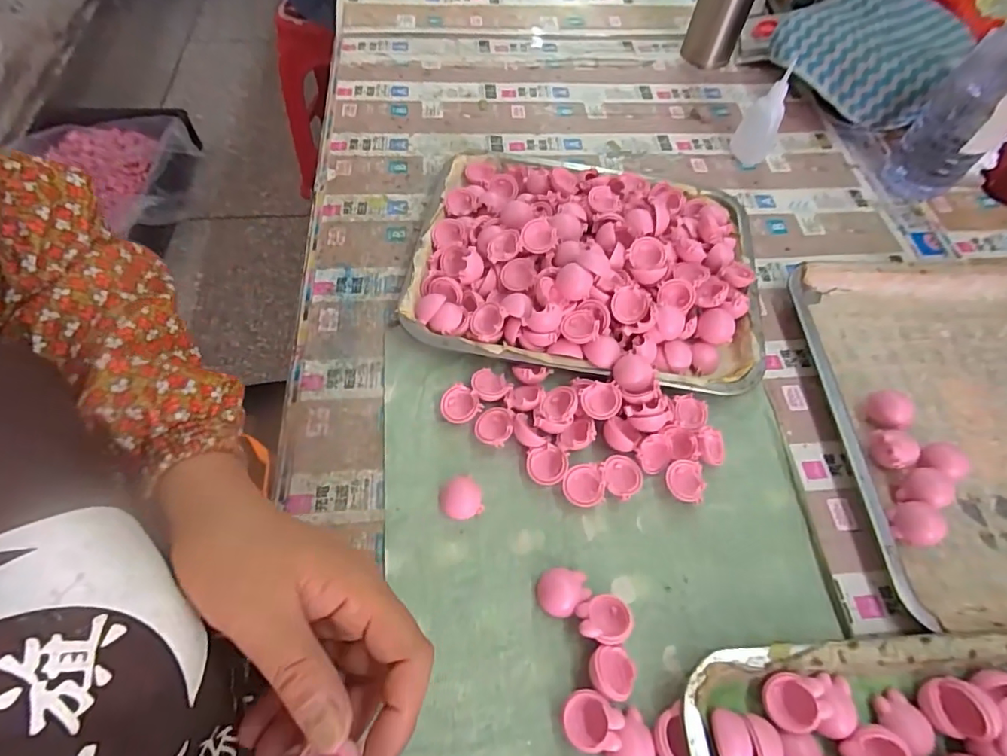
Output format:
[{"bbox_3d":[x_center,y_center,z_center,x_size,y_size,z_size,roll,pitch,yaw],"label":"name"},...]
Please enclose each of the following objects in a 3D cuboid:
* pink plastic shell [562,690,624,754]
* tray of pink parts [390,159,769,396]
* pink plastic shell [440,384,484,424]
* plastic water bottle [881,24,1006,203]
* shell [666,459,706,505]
[{"bbox_3d":[0.050,0.196,0.291,0.031,0.021,0.028,3,60,-1],"label":"pink plastic shell"},{"bbox_3d":[0.074,-0.110,0.448,0.296,0.053,0.240,10,60,3],"label":"tray of pink parts"},{"bbox_3d":[-0.033,0.022,0.387,0.027,0.017,0.028,1,60,-2],"label":"pink plastic shell"},{"bbox_3d":[0.449,-0.261,0.477,0.067,0.193,0.068,35,64,16],"label":"plastic water bottle"},{"bbox_3d":[0.130,0.076,0.369,0.025,0.015,0.029,5,60,0],"label":"shell"}]

